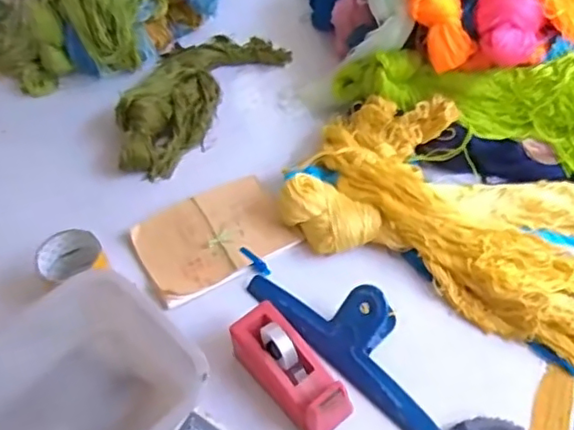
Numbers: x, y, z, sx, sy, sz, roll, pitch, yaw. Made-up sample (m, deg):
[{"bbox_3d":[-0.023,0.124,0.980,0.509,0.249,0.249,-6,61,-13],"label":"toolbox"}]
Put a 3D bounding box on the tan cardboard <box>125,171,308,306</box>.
[{"bbox_3d":[-0.102,0.026,0.842,0.200,0.015,0.148,-26,54,-16],"label":"tan cardboard"}]

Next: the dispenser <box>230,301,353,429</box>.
[{"bbox_3d":[0.003,0.176,0.684,0.062,0.064,0.156,-35,57,-22],"label":"dispenser"}]

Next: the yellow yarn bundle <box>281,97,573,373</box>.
[{"bbox_3d":[0.234,0.002,0.804,0.454,0.081,0.263,27,58,24],"label":"yellow yarn bundle"}]

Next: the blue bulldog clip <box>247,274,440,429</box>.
[{"bbox_3d":[0.074,0.126,0.728,0.103,0.063,0.313,-39,58,-24],"label":"blue bulldog clip"}]

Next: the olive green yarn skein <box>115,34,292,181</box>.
[{"bbox_3d":[-0.163,-0.216,1.029,0.189,0.064,0.381,19,55,18],"label":"olive green yarn skein"}]

